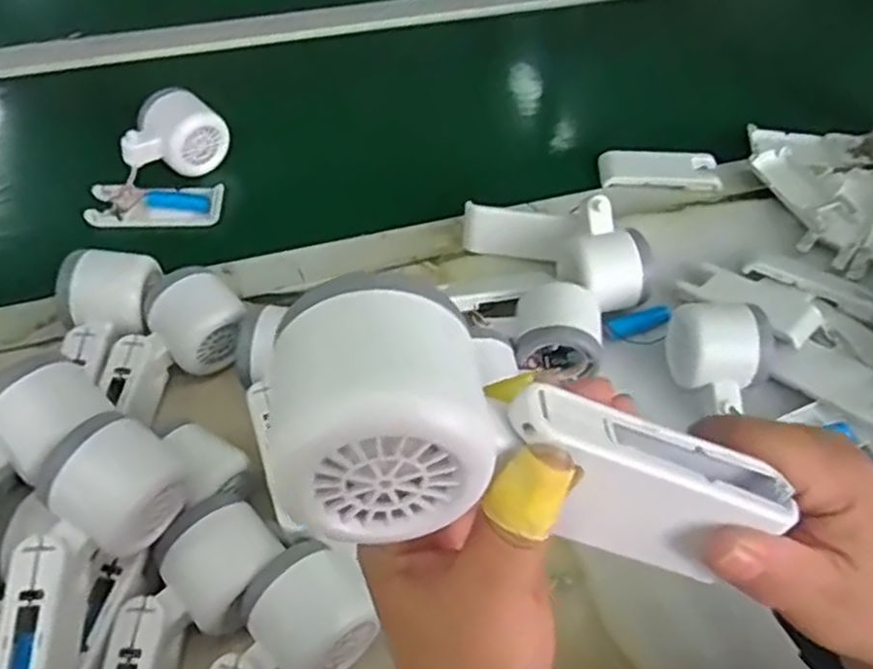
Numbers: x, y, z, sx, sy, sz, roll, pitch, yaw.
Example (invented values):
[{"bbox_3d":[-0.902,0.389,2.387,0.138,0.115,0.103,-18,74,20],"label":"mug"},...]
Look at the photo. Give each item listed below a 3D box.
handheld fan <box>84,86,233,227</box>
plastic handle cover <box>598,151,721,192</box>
[{"bbox_3d":[-0.228,-0.146,0.616,0.099,0.051,0.121,2,52,-2],"label":"handheld fan"},{"bbox_3d":[0.200,-0.148,0.660,0.104,0.026,0.036,4,52,0],"label":"plastic handle cover"}]

